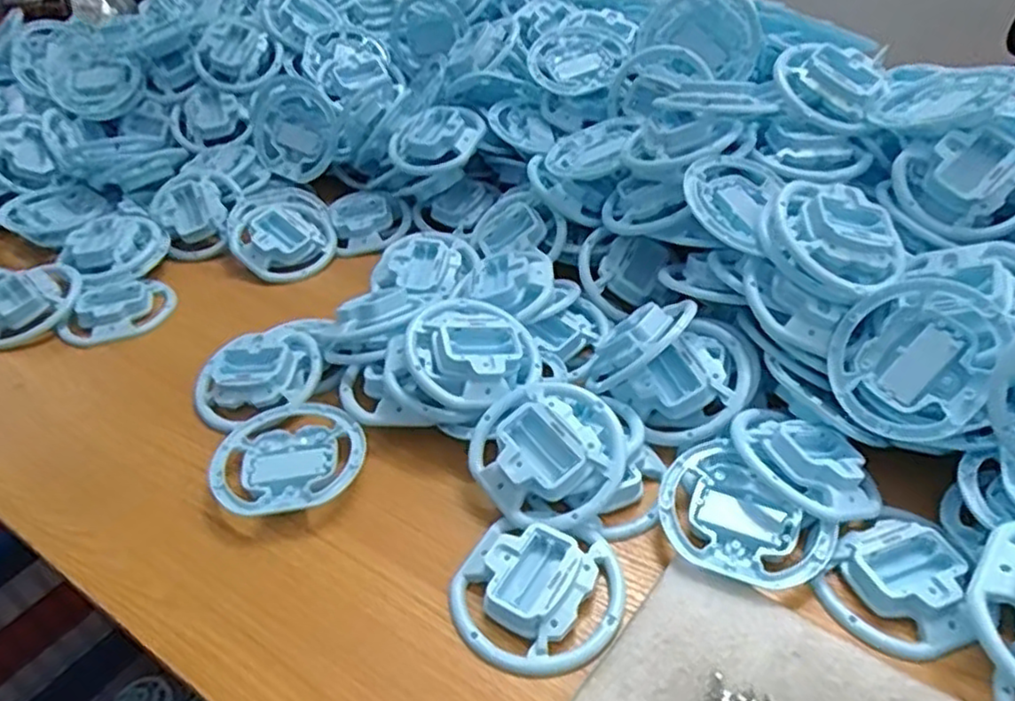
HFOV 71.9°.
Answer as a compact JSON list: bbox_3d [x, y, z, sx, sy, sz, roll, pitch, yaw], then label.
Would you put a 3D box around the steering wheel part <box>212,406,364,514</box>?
[{"bbox_3d":[-0.156,0.077,0.508,0.101,0.023,0.098,-2,40,1],"label":"steering wheel part"}]

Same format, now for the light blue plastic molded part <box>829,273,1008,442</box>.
[{"bbox_3d":[0.263,0.004,0.453,0.103,0.016,0.096,-17,62,37],"label":"light blue plastic molded part"}]

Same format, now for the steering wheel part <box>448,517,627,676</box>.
[{"bbox_3d":[0.018,0.142,0.417,0.100,0.020,0.089,6,41,11],"label":"steering wheel part"}]

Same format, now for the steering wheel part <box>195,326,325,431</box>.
[{"bbox_3d":[-0.203,0.022,0.572,0.101,0.033,0.086,-21,43,-21],"label":"steering wheel part"}]

